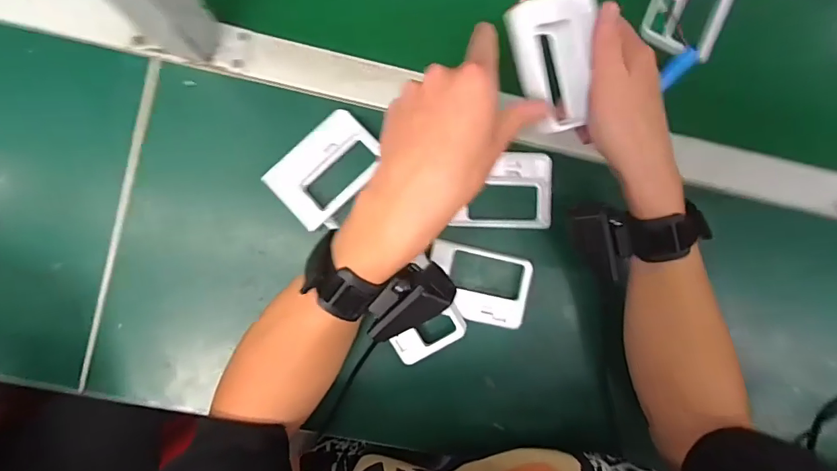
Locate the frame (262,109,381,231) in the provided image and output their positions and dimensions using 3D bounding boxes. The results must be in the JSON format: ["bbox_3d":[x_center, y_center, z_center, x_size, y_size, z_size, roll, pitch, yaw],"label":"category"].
[{"bbox_3d":[-0.079,-0.058,0.410,0.095,0.015,0.066,-42,91,-5],"label":"frame"}]

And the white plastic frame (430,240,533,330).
[{"bbox_3d":[0.053,0.045,0.428,0.091,0.017,0.064,12,86,-4],"label":"white plastic frame"}]

